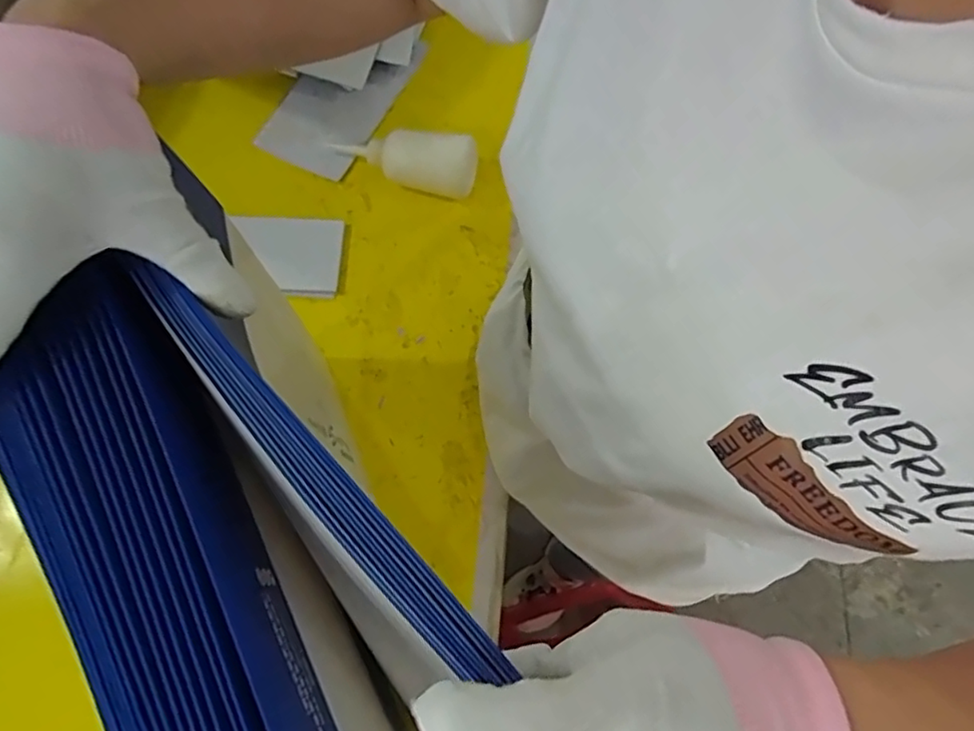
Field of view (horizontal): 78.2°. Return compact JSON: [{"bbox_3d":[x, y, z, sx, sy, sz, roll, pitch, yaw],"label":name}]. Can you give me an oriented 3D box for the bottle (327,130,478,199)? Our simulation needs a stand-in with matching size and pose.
[{"bbox_3d":[-0.091,-0.216,0.645,0.157,0.057,0.057,11,71,1],"label":"bottle"}]

